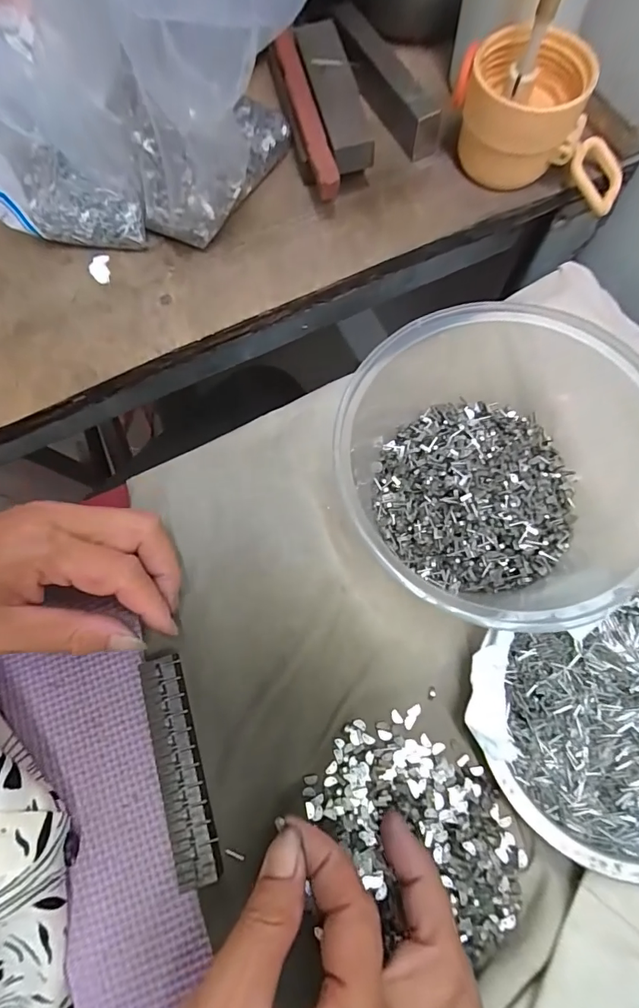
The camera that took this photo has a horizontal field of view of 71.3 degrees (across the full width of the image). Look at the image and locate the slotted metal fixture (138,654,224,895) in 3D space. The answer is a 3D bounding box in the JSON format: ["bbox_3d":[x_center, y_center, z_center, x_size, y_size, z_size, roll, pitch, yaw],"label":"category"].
[{"bbox_3d":[-0.066,0.123,0.210,0.021,0.008,0.097,-16,77,-2],"label":"slotted metal fixture"}]

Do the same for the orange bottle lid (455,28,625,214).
[{"bbox_3d":[0.129,-0.218,0.252,0.104,0.053,0.063,4,77,3],"label":"orange bottle lid"}]

